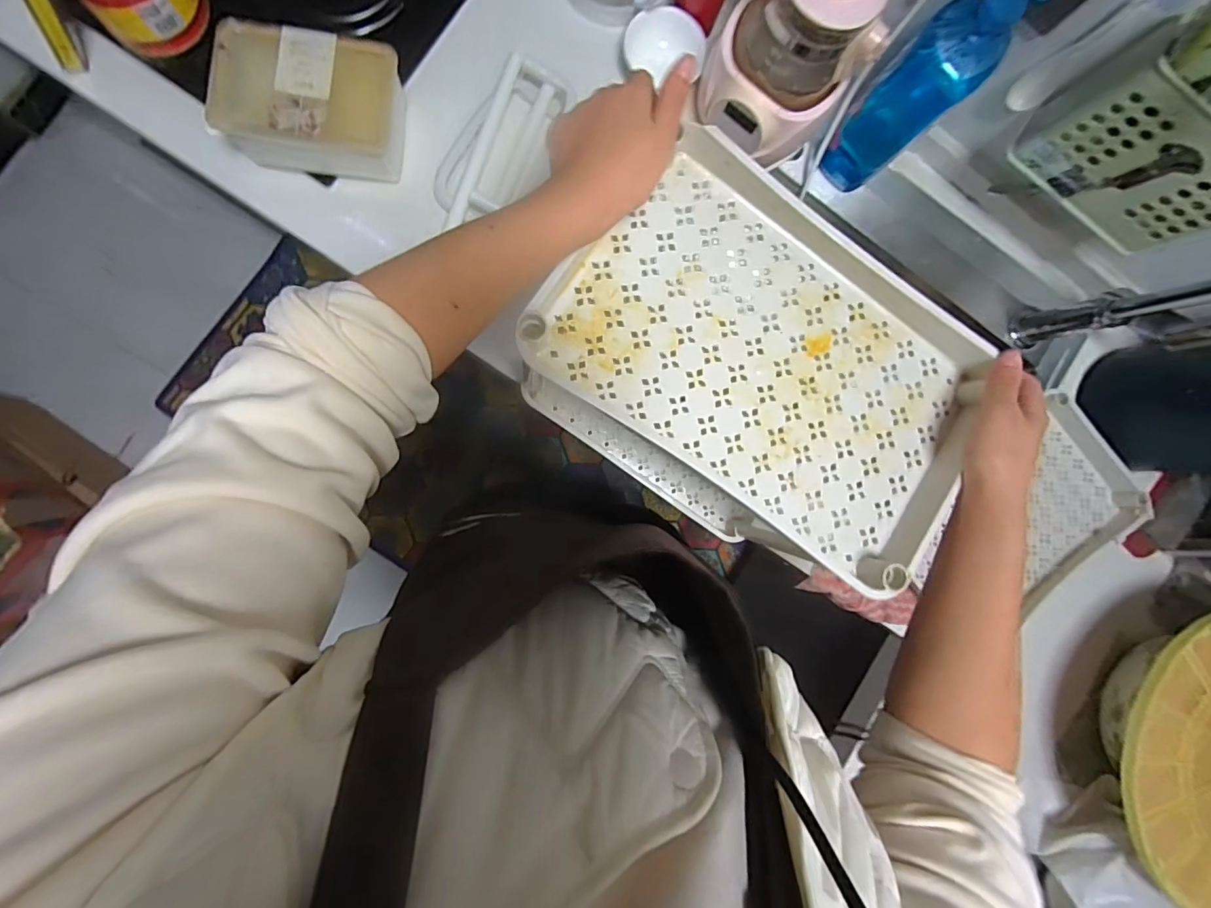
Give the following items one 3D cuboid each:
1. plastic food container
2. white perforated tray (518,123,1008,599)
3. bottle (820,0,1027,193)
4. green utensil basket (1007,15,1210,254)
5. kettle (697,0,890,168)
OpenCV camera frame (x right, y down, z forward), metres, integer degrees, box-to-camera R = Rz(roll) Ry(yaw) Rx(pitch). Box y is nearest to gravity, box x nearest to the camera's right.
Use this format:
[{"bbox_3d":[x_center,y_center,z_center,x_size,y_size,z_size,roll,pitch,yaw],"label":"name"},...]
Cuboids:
[{"bbox_3d":[-0.327,-0.389,0.585,0.186,0.085,0.128,4,89,-8],"label":"plastic food container"},{"bbox_3d":[0.137,-0.077,0.406,0.339,0.041,0.245,35,85,-7],"label":"white perforated tray"},{"bbox_3d":[0.356,-0.413,0.574,0.084,0.283,0.077,41,84,-6],"label":"bottle"},{"bbox_3d":[0.580,-0.320,0.549,0.211,0.155,0.071,38,85,-6],"label":"green utensil basket"},{"bbox_3d":[0.199,-0.443,0.583,0.158,0.199,0.141,38,85,-6],"label":"kettle"}]

